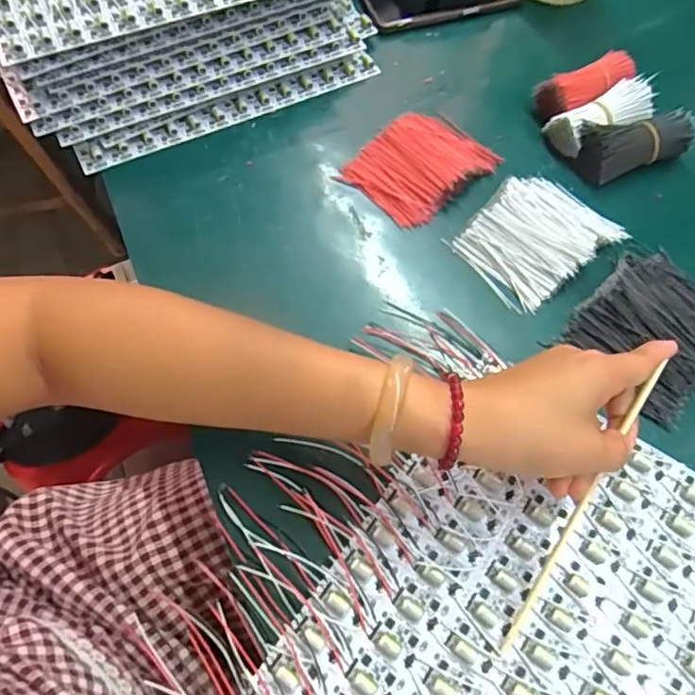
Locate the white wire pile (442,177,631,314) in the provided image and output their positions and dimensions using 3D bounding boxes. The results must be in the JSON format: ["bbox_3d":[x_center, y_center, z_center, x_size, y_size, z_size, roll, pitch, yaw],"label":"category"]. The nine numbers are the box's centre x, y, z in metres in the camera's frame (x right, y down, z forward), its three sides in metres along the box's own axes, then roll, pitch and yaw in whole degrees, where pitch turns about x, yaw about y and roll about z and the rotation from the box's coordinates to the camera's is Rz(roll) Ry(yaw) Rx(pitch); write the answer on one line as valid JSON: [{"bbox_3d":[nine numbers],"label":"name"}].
[{"bbox_3d":[0.147,-0.089,0.439,0.112,0.019,0.088,-38,74,-11],"label":"white wire pile"}]

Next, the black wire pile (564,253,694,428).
[{"bbox_3d":[0.223,-0.016,0.406,0.114,0.016,0.093,-42,74,-12],"label":"black wire pile"}]

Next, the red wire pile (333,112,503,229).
[{"bbox_3d":[0.061,-0.159,0.483,0.108,0.022,0.090,-43,75,-13],"label":"red wire pile"}]

